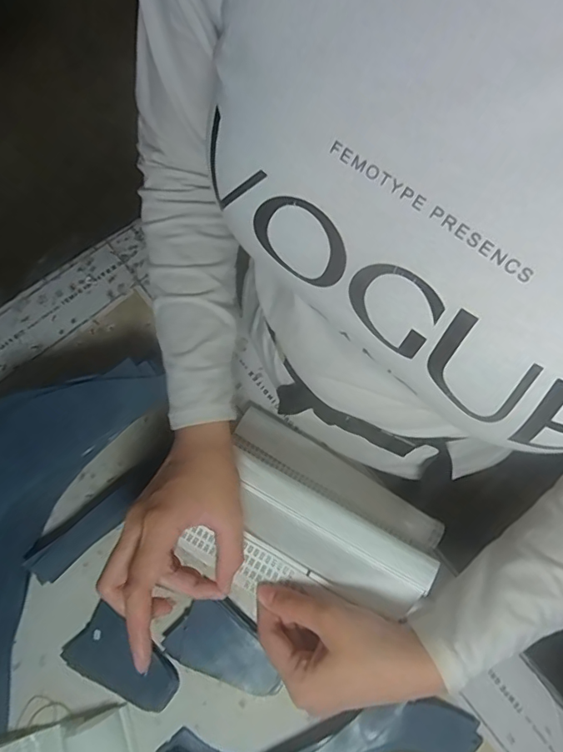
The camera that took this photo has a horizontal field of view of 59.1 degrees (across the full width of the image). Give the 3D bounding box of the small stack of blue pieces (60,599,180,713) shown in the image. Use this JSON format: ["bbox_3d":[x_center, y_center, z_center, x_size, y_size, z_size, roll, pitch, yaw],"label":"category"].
[{"bbox_3d":[-0.138,0.250,0.430,0.098,0.014,0.055,33,80,9],"label":"small stack of blue pieces"}]

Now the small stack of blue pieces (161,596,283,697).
[{"bbox_3d":[-0.047,0.236,0.427,0.098,0.017,0.065,42,81,11],"label":"small stack of blue pieces"}]

